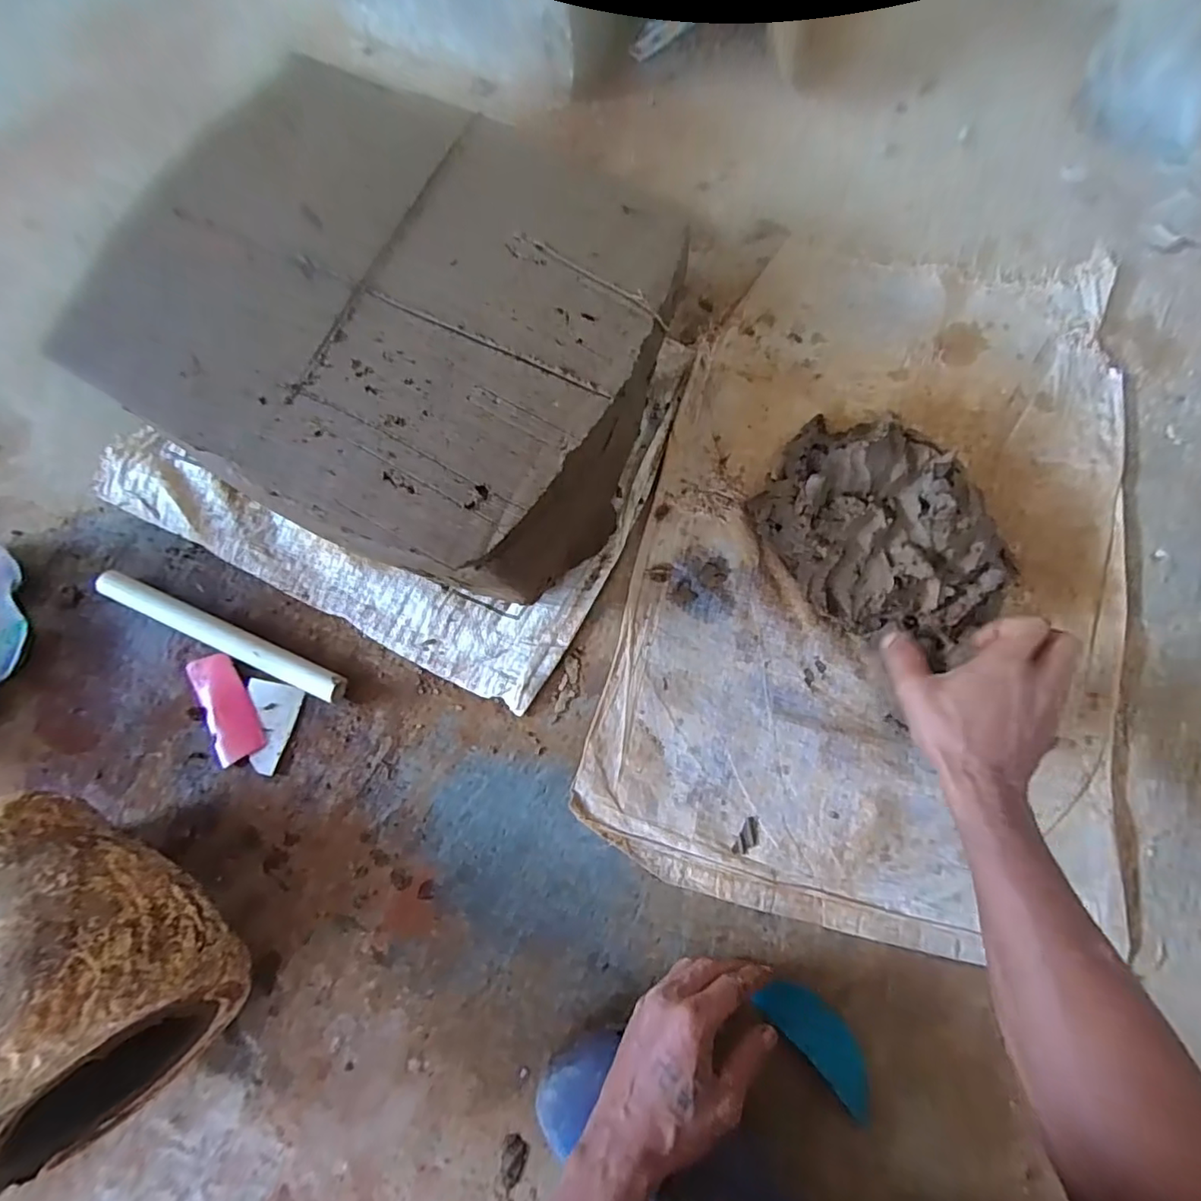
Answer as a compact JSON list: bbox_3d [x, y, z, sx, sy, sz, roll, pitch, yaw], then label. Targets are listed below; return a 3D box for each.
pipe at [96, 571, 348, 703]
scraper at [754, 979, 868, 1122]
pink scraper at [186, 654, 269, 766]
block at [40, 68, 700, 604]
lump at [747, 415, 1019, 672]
[{"bbox_3d":[-0.364,0.034,0.562,0.258,0.029,0.025,23,76,8],"label":"pipe"},{"bbox_3d":[0.175,0.347,0.460,0.042,0.005,0.107,-41,77,-9],"label":"scraper"},{"bbox_3d":[-0.355,0.099,0.555,0.045,0.005,0.110,-29,75,-6],"label":"pink scraper"},{"bbox_3d":[-0.174,-0.221,0.520,0.414,0.163,0.347,26,76,9],"label":"block"},{"bbox_3d":[0.262,-0.057,0.535,0.242,0.087,0.168,37,78,11],"label":"lump"}]

